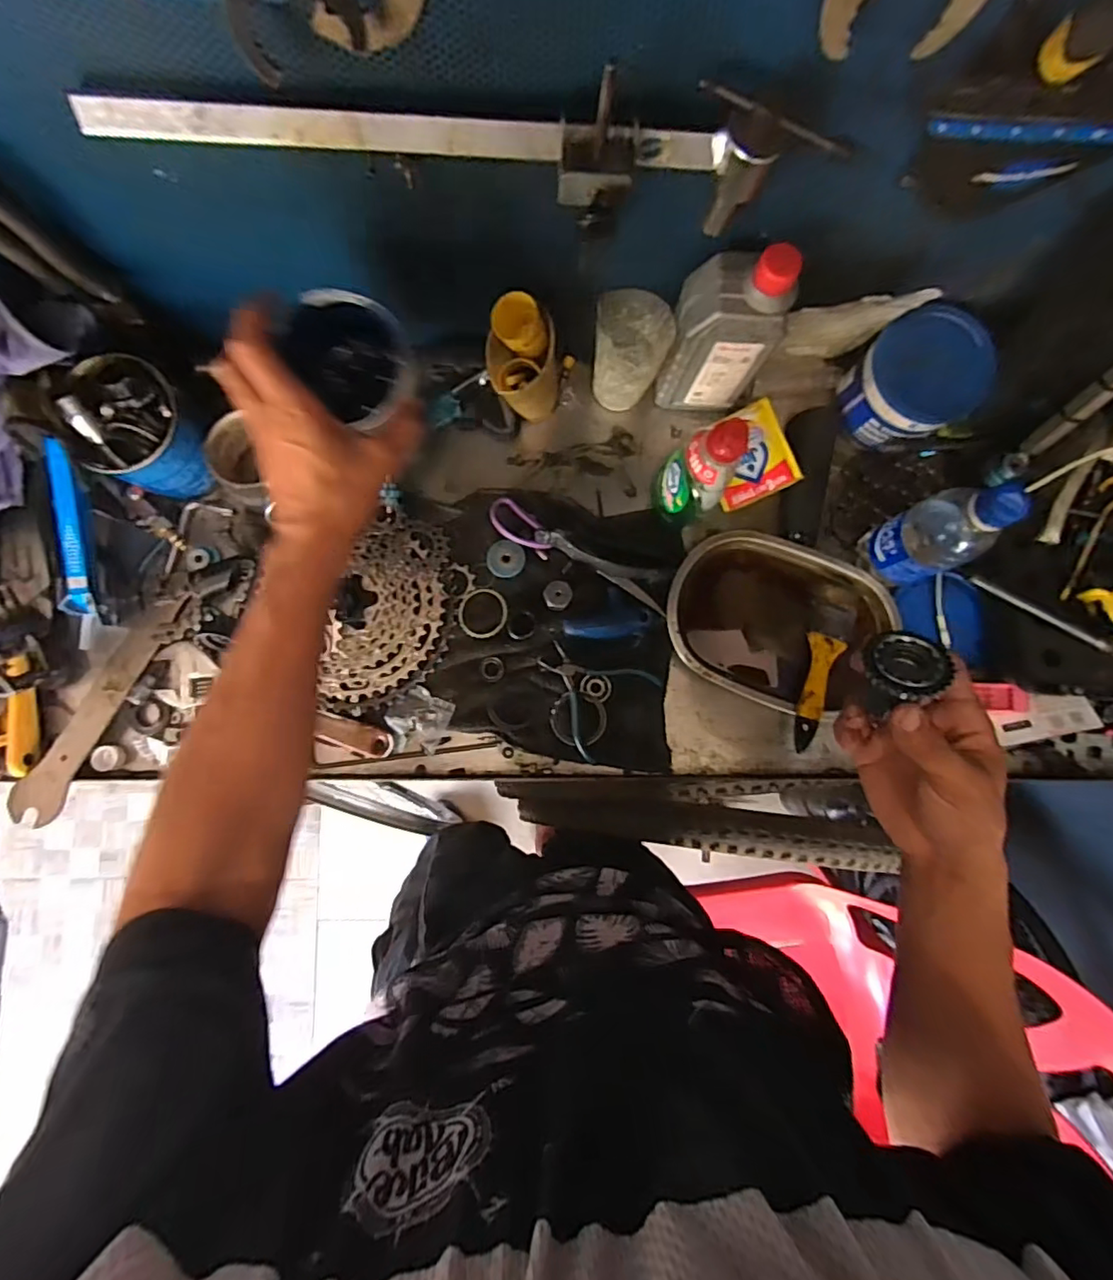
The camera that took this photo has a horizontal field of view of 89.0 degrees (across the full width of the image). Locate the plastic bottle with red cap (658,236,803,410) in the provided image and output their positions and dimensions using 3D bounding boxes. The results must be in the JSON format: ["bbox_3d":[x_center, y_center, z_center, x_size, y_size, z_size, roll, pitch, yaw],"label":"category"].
[{"bbox_3d":[0.143,-0.262,0.490,0.088,0.169,0.056,8,85,0],"label":"plastic bottle with red cap"}]

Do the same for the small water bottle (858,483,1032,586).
[{"bbox_3d":[0.324,-0.089,0.485,0.050,0.152,0.061,-28,86,-3],"label":"small water bottle"}]

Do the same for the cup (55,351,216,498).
[{"bbox_3d":[-0.374,-0.188,0.513,0.097,0.087,0.096,0,85,0],"label":"cup"}]

